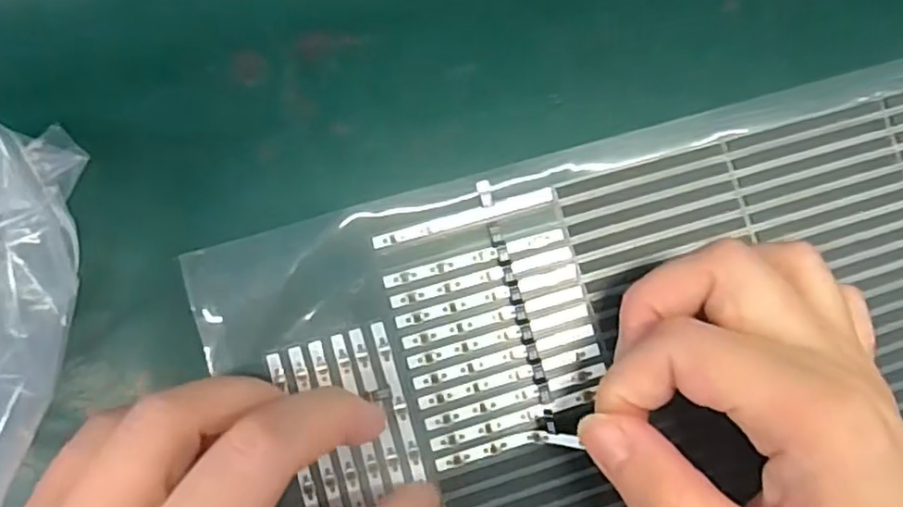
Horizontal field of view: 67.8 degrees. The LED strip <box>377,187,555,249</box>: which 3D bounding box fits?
[{"bbox_3d":[0.005,-0.012,0.215,0.061,0.004,0.004,-16,86,-9],"label":"LED strip"}]

